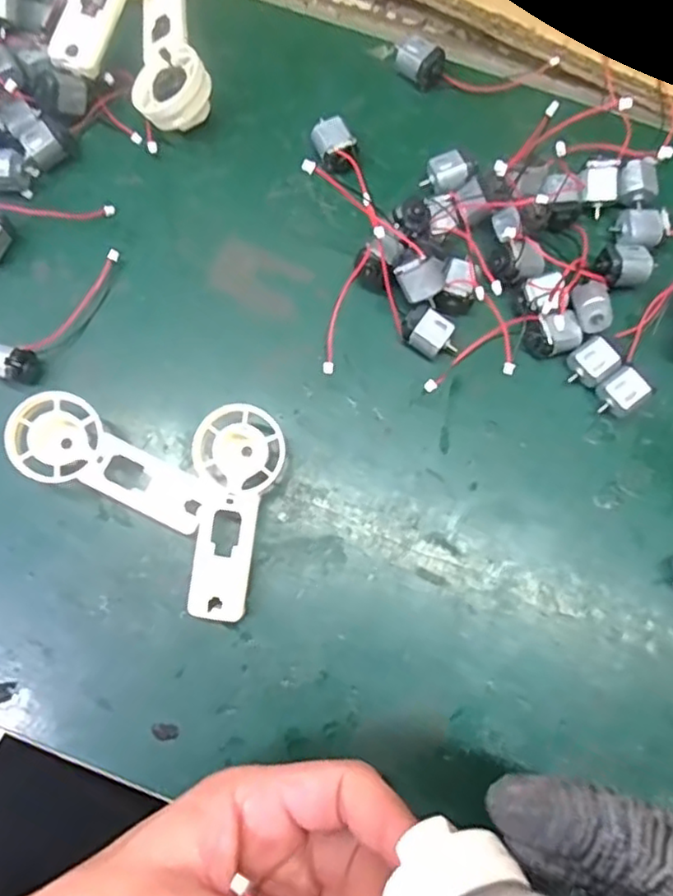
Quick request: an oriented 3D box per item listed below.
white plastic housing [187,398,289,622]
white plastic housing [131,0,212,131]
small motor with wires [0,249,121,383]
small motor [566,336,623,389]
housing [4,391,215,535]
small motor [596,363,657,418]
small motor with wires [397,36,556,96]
[{"bbox_3d":[-0.050,0.029,0.296,0.038,0.025,0.094,13,79,3],"label":"white plastic housing"},{"bbox_3d":[-0.091,-0.210,0.348,0.039,0.028,0.093,-11,78,-2],"label":"white plastic housing"},{"bbox_3d":[-0.141,-0.068,0.318,0.023,0.020,0.084,28,80,6],"label":"small motor with wires"},{"bbox_3d":[0.122,-0.040,0.312,0.024,0.015,0.019,-39,81,-7],"label":"small motor"},{"bbox_3d":[-0.103,0.012,0.297,0.092,0.028,0.039,32,80,7],"label":"housing"},{"bbox_3d":[0.136,-0.026,0.310,0.023,0.017,0.019,-40,81,-7],"label":"small motor"},{"bbox_3d":[0.075,-0.205,0.353,0.085,0.017,0.021,9,79,2],"label":"small motor with wires"}]

